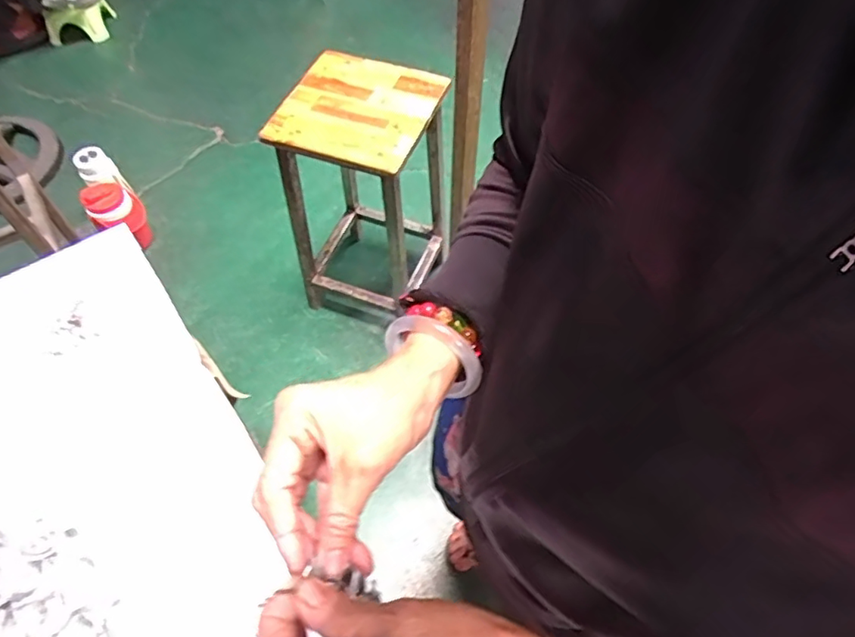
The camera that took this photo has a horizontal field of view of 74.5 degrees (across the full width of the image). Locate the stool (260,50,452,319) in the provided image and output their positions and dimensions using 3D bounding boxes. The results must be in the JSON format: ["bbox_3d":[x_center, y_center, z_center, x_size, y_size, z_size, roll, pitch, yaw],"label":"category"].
[{"bbox_3d":[-0.142,-0.283,1.397,0.302,0.614,0.330,20,60,12],"label":"stool"}]

